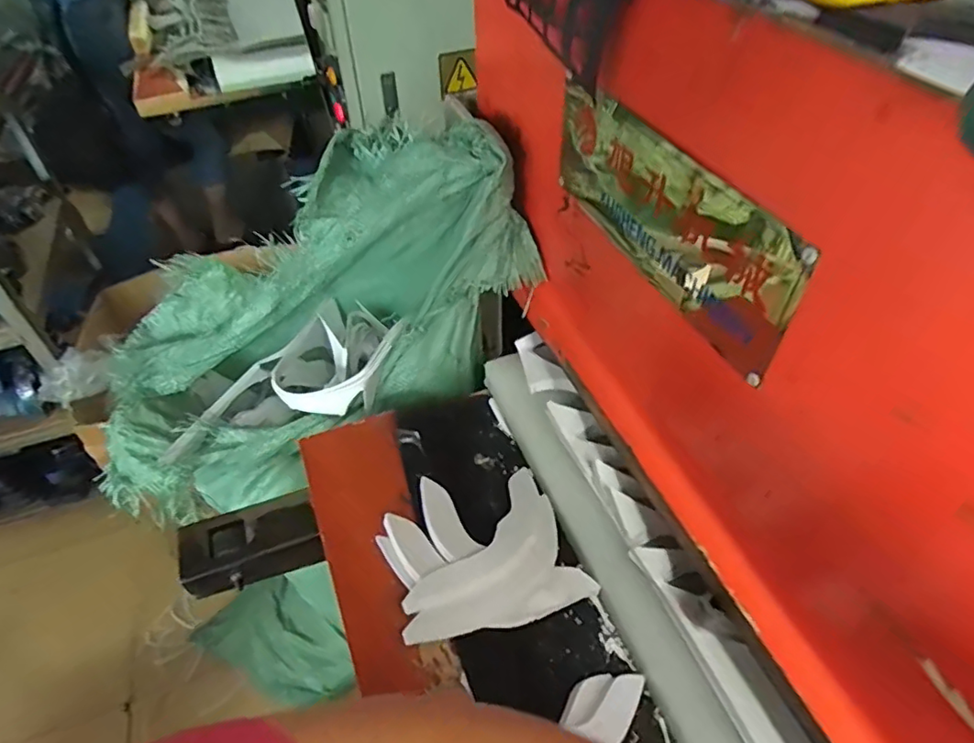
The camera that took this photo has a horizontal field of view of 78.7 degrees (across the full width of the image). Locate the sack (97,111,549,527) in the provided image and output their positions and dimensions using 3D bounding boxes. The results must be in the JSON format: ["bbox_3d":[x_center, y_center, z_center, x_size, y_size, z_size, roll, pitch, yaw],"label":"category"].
[{"bbox_3d":[-0.193,-0.054,0.705,0.539,0.269,0.204,-38,51,9],"label":"sack"}]

